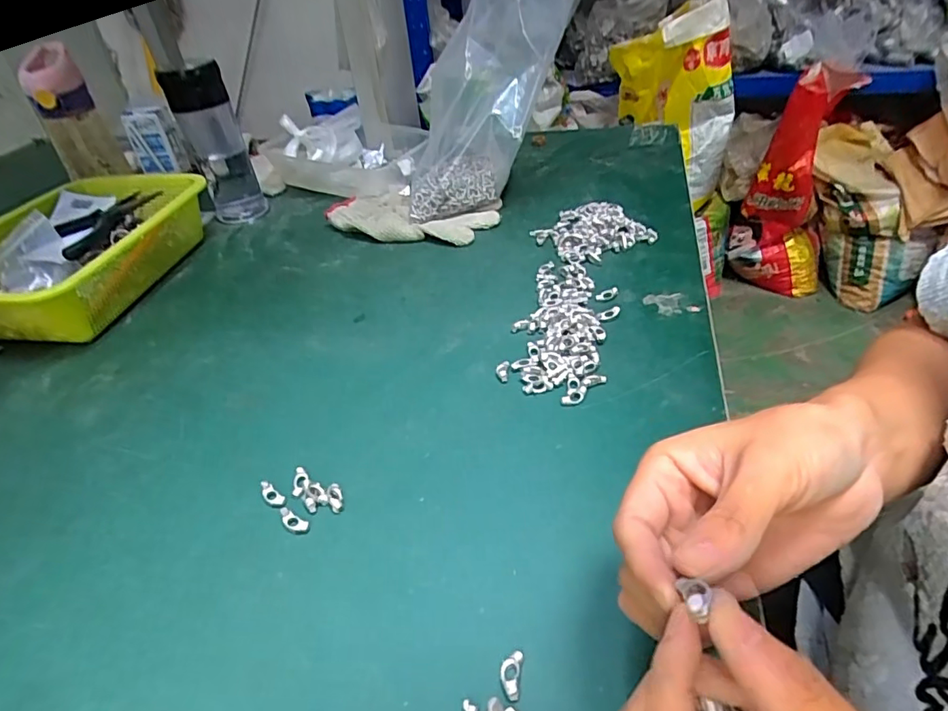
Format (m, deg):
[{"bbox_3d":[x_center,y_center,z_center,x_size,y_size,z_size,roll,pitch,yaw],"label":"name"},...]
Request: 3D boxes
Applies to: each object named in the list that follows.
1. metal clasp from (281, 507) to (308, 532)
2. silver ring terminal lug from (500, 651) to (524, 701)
[{"bbox_3d":[-0.113,0.103,0.333,0.023,0.004,0.009,17,45,28],"label":"metal clasp"},{"bbox_3d":[0.017,0.150,0.252,0.010,0.005,0.021,2,40,13],"label":"silver ring terminal lug"}]

